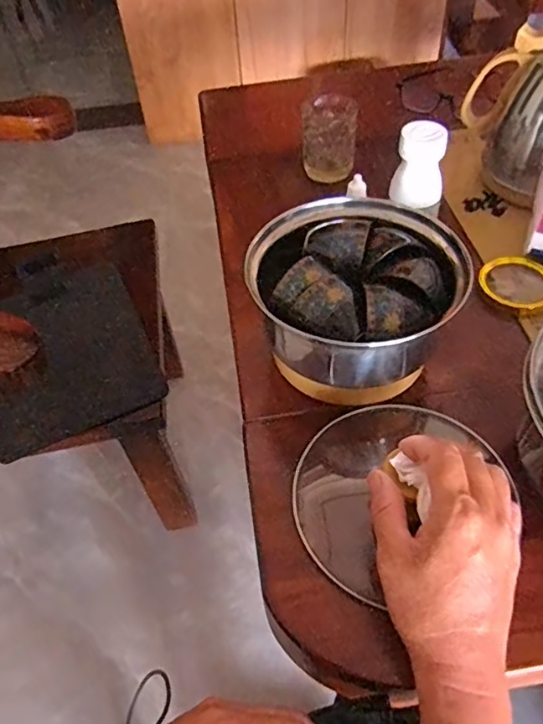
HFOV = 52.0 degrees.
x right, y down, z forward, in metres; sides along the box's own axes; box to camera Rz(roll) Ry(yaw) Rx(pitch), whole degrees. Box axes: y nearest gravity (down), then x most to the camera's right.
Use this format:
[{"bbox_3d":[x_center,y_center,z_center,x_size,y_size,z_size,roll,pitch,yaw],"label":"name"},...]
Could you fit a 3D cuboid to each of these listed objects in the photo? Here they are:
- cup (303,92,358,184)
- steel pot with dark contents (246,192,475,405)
[{"bbox_3d":[0.067,-0.257,0.644,0.057,0.073,0.059,2,51,6],"label":"cup"},{"bbox_3d":[0.068,-0.052,0.447,0.159,0.087,0.148,-2,50,2],"label":"steel pot with dark contents"}]

